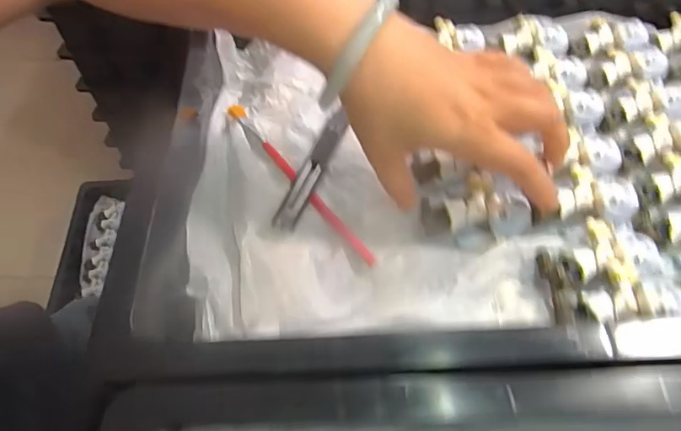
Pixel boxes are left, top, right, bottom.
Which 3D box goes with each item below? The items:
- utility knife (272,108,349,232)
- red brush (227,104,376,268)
[{"bbox_3d":[-0.017,-0.032,0.317,0.014,0.014,0.108,16,57,11],"label":"utility knife"},{"bbox_3d":[-0.030,-0.024,0.320,0.011,0.007,0.163,-31,61,-19],"label":"red brush"}]

